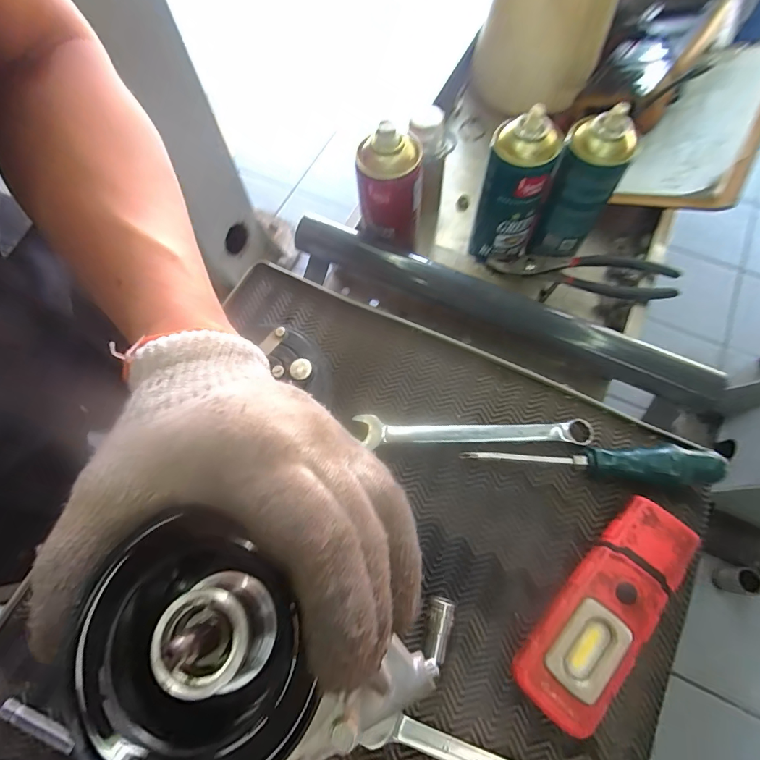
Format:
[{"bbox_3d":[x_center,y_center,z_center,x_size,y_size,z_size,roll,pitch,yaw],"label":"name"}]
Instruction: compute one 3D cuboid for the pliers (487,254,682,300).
[{"bbox_3d":[0.219,-0.118,0.474,0.195,0.025,0.051,10,70,6],"label":"pliers"}]

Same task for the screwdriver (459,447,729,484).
[{"bbox_3d":[0.164,0.065,0.339,0.188,0.034,0.024,3,69,4],"label":"screwdriver"}]

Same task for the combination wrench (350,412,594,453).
[{"bbox_3d":[0.077,0.046,0.366,0.193,0.018,0.027,1,69,3],"label":"combination wrench"}]

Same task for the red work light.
[{"bbox_3d":[0.156,0.158,0.303,0.055,0.037,0.155,40,75,16],"label":"red work light"}]

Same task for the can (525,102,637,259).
[{"bbox_3d":[0.203,-0.191,0.445,0.060,0.144,0.059,27,72,12],"label":"can"}]

